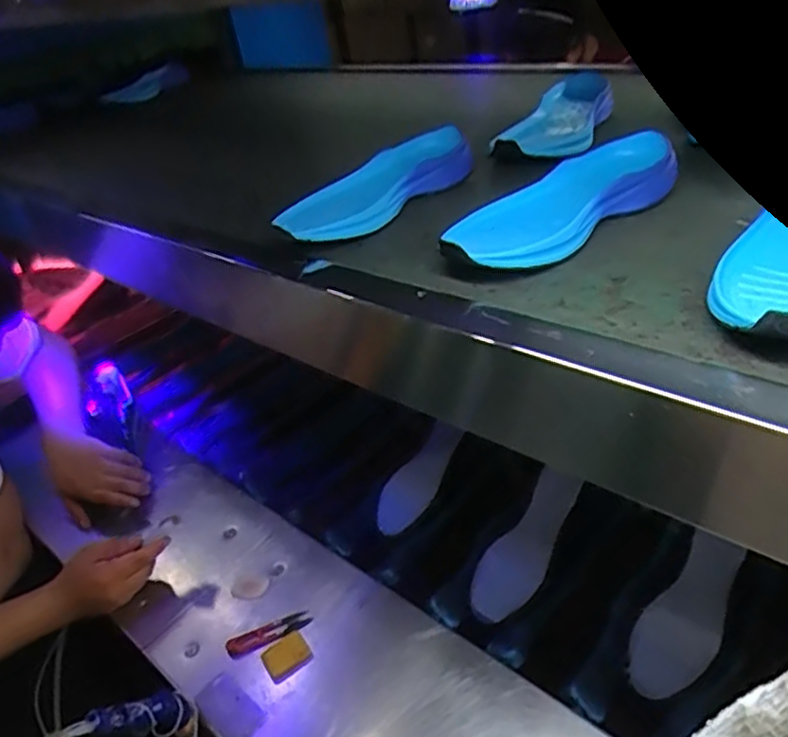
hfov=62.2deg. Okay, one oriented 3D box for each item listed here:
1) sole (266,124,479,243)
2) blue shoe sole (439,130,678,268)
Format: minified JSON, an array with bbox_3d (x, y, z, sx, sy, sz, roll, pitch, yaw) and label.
[{"bbox_3d":[-0.025,-0.193,0.688,0.251,0.061,0.089,-28,34,-33],"label":"sole"},{"bbox_3d":[0.146,-0.147,0.581,0.263,0.061,0.098,-25,33,-29],"label":"blue shoe sole"}]

